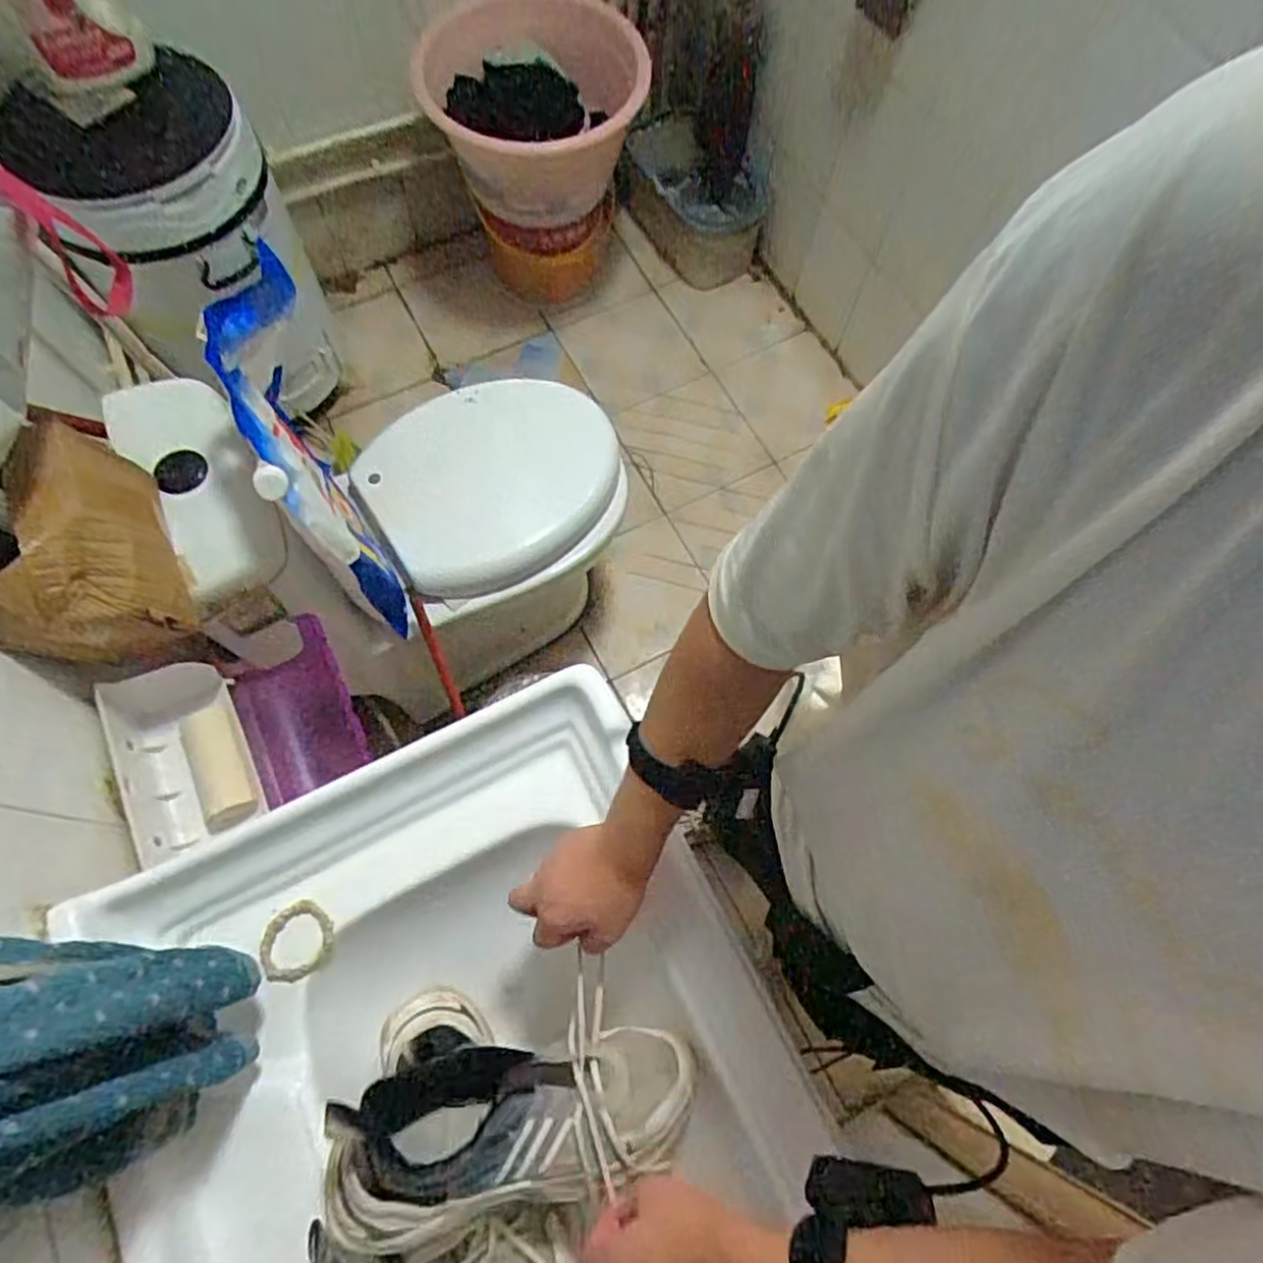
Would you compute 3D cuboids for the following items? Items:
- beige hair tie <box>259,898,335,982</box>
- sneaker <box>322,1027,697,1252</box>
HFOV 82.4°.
[{"bbox_3d":[-0.283,0.260,0.608,0.059,0.004,0.062,4,69,-1],"label":"beige hair tie"},{"bbox_3d":[-0.083,0.368,0.541,0.264,0.092,0.112,-4,69,-16],"label":"sneaker"}]

